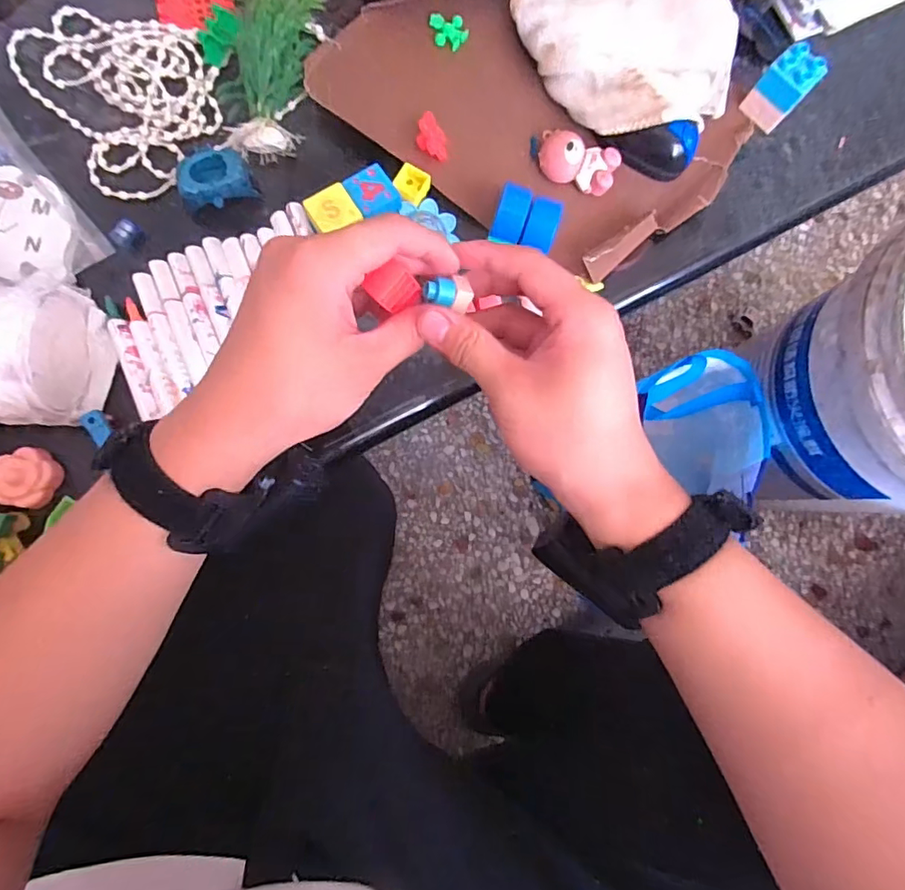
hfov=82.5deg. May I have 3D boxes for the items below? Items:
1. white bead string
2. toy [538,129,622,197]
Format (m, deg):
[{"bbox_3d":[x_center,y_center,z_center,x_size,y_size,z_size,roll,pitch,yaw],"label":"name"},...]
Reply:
[{"bbox_3d":[-0.231,-0.256,0.365,0.113,0.013,0.151,-36,85,-8],"label":"white bead string"},{"bbox_3d":[0.092,-0.207,0.375,0.057,0.019,0.033,12,81,-1],"label":"toy"}]

